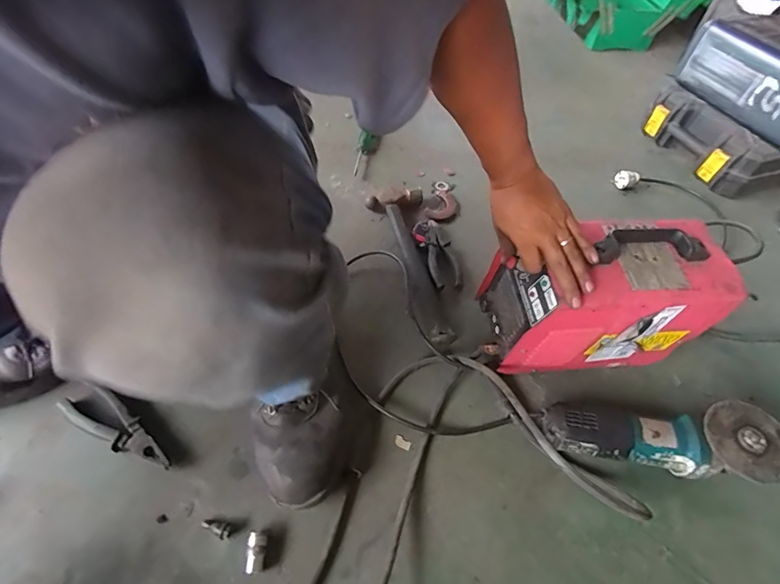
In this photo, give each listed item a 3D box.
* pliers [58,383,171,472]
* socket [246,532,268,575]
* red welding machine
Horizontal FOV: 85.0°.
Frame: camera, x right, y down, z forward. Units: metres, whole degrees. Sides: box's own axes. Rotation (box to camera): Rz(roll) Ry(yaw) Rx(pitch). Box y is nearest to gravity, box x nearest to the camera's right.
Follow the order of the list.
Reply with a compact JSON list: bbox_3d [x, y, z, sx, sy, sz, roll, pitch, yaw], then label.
[{"bbox_3d":[-0.346,0.173,0.541,0.173,0.015,0.051,28,56,15],"label":"pliers"},{"bbox_3d":[-0.148,0.289,0.471,0.019,0.014,0.039,4,53,-3],"label":"socket"},{"bbox_3d":[0.283,0.009,0.586,0.259,0.195,0.131,1,53,-4],"label":"red welding machine"}]

